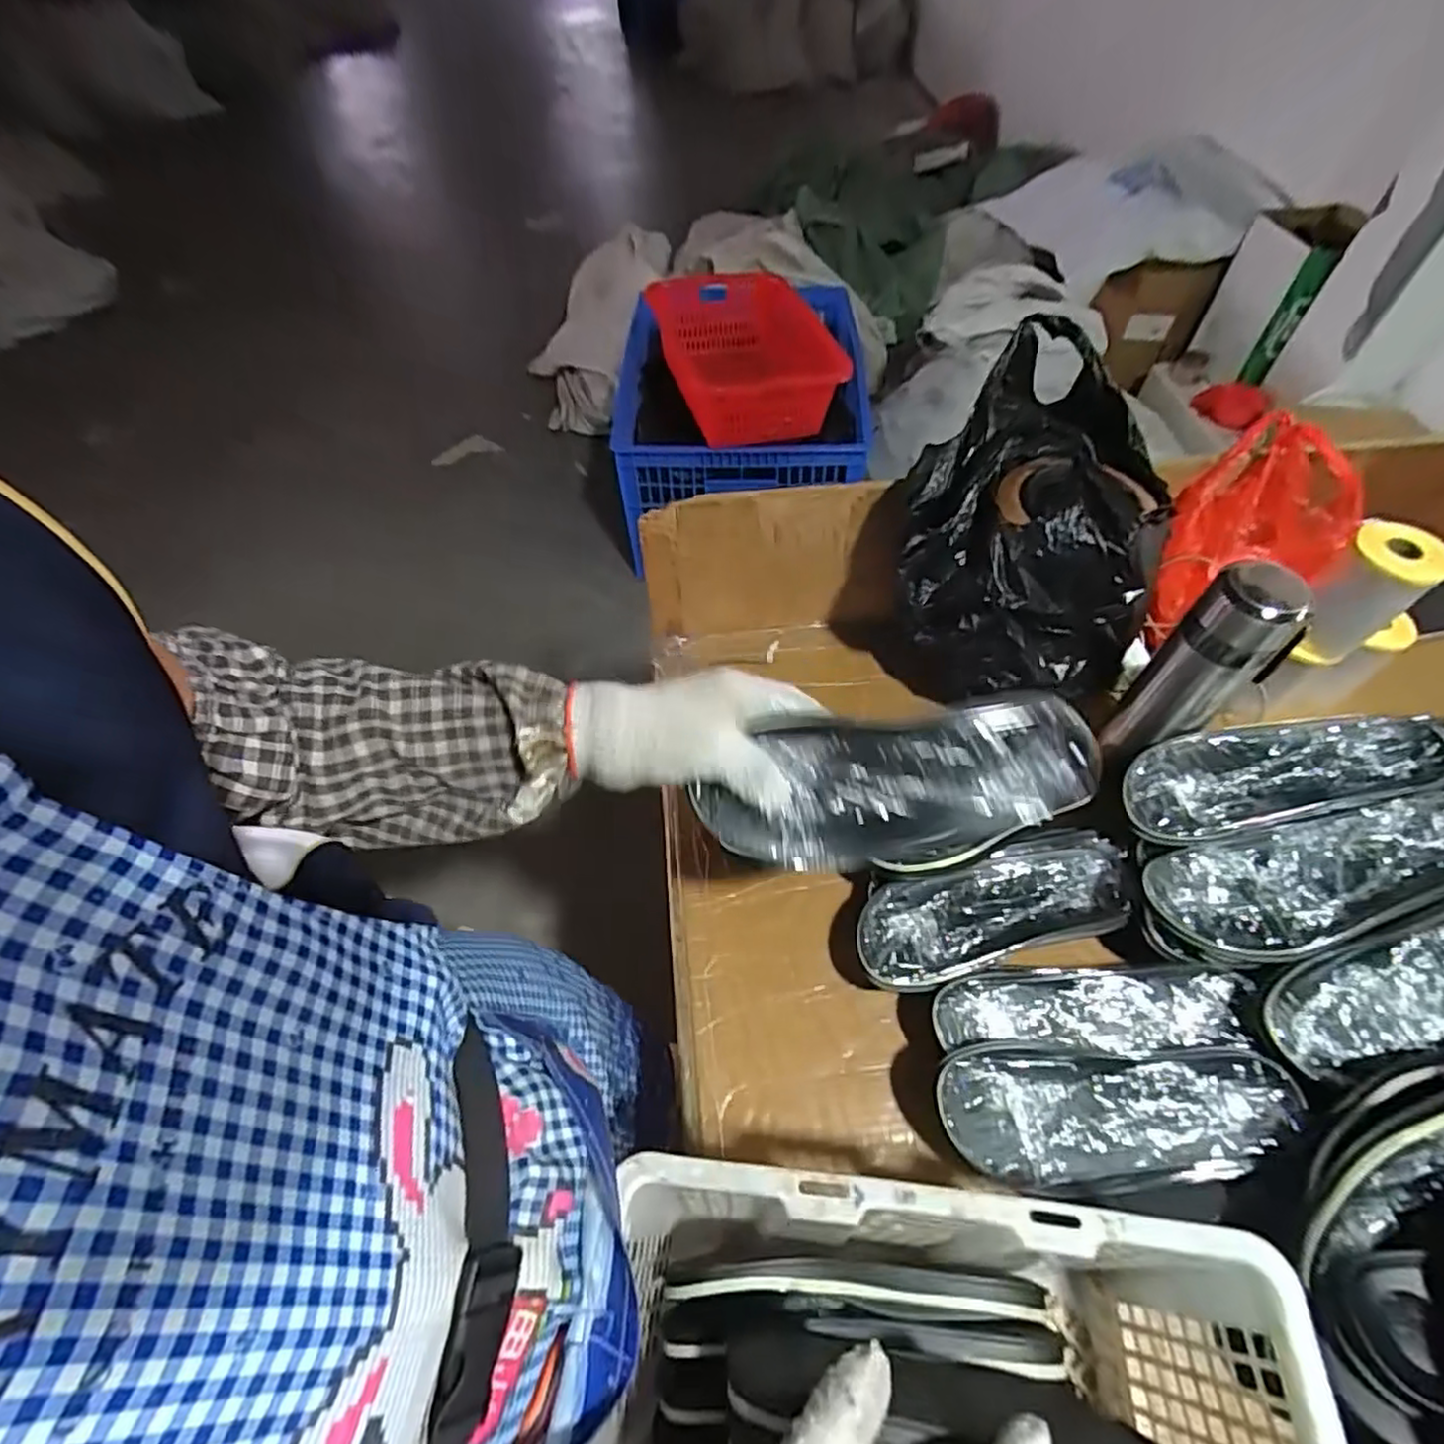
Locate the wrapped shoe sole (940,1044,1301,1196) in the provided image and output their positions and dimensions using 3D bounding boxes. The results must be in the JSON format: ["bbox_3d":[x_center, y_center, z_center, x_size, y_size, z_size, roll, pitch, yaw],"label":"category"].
[{"bbox_3d":[0.267,0.271,0.468,0.228,0.021,0.087,-3,75,7],"label":"wrapped shoe sole"}]

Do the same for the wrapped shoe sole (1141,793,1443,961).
[{"bbox_3d":[0.452,0.114,0.521,0.237,0.019,0.089,-18,56,5],"label":"wrapped shoe sole"}]

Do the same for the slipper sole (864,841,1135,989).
[{"bbox_3d":[0.226,0.155,0.568,0.235,0.016,0.084,-13,56,-6],"label":"slipper sole"}]

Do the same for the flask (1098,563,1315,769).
[{"bbox_3d":[0.397,-0.031,0.593,0.055,0.220,0.069,-36,62,-20],"label":"flask"}]

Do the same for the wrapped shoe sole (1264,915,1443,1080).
[{"bbox_3d":[0.497,0.180,0.480,0.232,0.024,0.072,-24,57,3],"label":"wrapped shoe sole"}]

